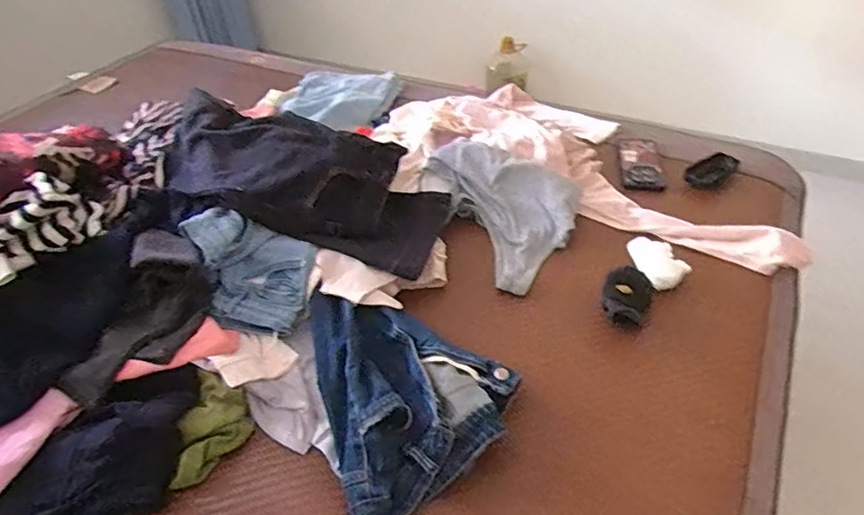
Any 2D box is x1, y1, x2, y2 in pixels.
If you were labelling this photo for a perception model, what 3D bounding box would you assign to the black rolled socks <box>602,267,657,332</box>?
[{"bbox_3d":[0.273,0.053,0.756,0.068,0.051,0.078,21,49,25],"label":"black rolled socks"}]

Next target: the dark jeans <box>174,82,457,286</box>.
[{"bbox_3d":[-0.213,-0.122,0.896,0.468,0.130,0.229,10,45,15],"label":"dark jeans"}]

